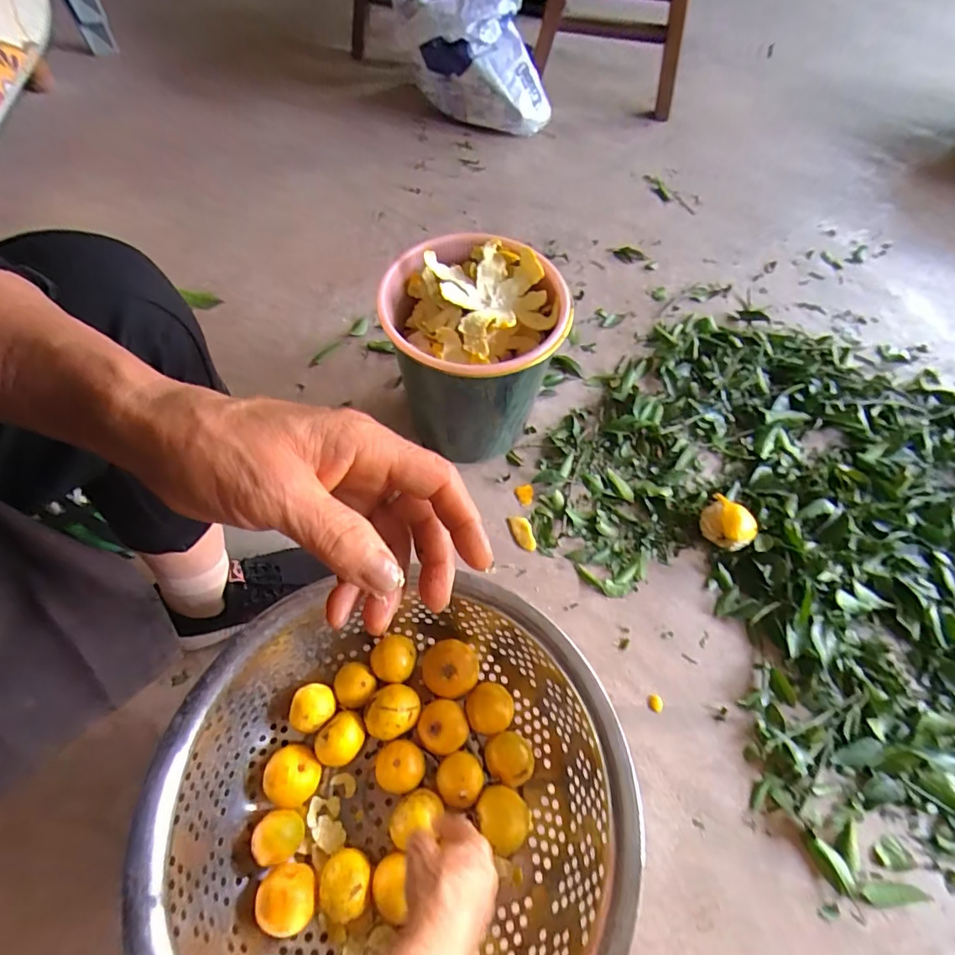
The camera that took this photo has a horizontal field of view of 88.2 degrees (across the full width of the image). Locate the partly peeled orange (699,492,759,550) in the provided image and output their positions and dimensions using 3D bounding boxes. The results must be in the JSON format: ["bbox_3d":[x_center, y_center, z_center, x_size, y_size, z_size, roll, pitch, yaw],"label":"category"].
[{"bbox_3d":[0.347,0.065,0.685,0.068,0.058,0.070,1,61,-2],"label":"partly peeled orange"}]

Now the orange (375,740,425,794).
[{"bbox_3d":[-0.083,0.312,0.533,0.050,0.042,0.048,1,61,-3],"label":"orange"}]

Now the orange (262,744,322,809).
[{"bbox_3d":[-0.196,0.318,0.525,0.056,0.039,0.056,4,61,-1],"label":"orange"}]

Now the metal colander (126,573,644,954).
[{"bbox_3d":[-0.068,0.303,0.490,0.404,0.141,0.377,1,61,-2],"label":"metal colander"}]

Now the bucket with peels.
[{"bbox_3d":[-0.004,-0.153,0.669,0.202,0.242,0.210,1,61,-2],"label":"bucket with peels"}]

